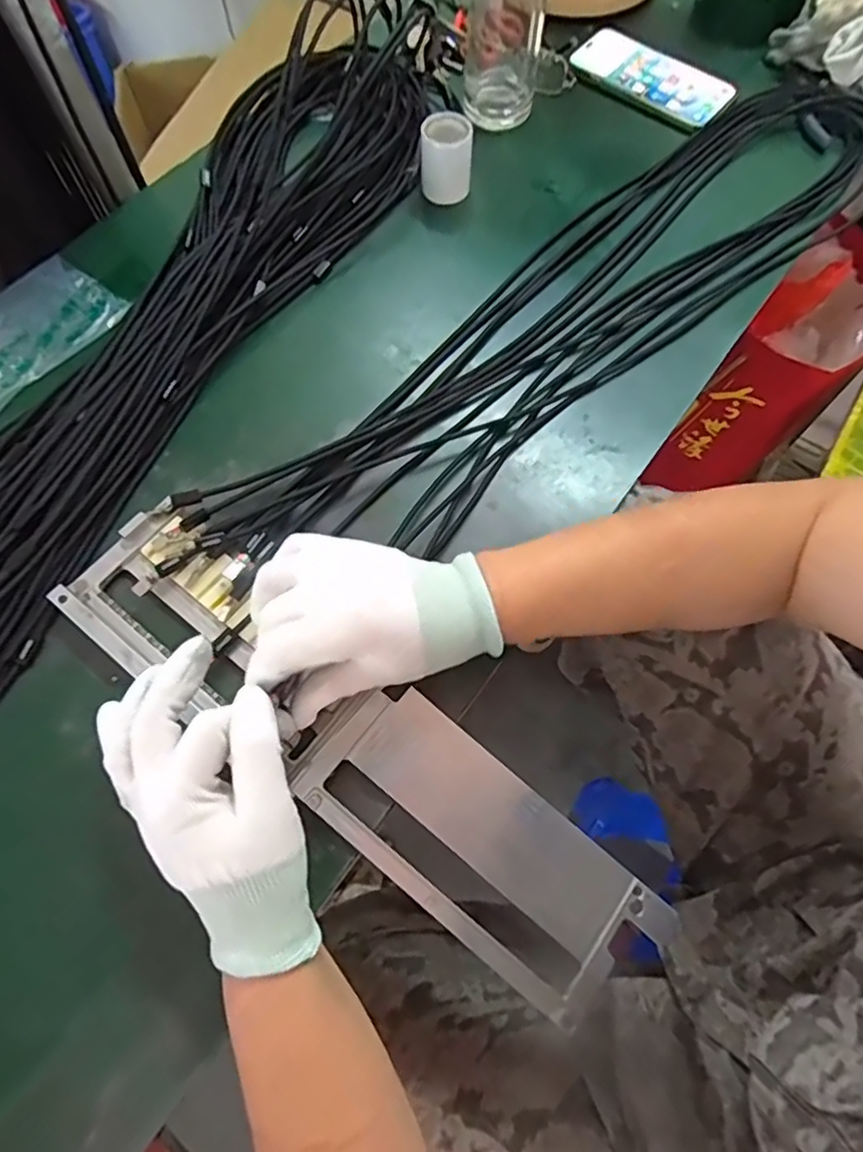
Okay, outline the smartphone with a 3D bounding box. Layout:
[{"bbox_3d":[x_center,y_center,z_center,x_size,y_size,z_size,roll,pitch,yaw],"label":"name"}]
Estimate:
[{"bbox_3d":[0.205,-0.484,0.593,0.160,0.010,0.078,37,72,14],"label":"smartphone"}]

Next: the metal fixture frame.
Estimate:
[{"bbox_3d":[-0.050,0.101,0.364,0.402,0.025,0.098,33,71,7],"label":"metal fixture frame"}]

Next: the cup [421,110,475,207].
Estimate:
[{"bbox_3d":[0.013,-0.362,0.534,0.042,0.051,0.046,0,67,0],"label":"cup"}]

